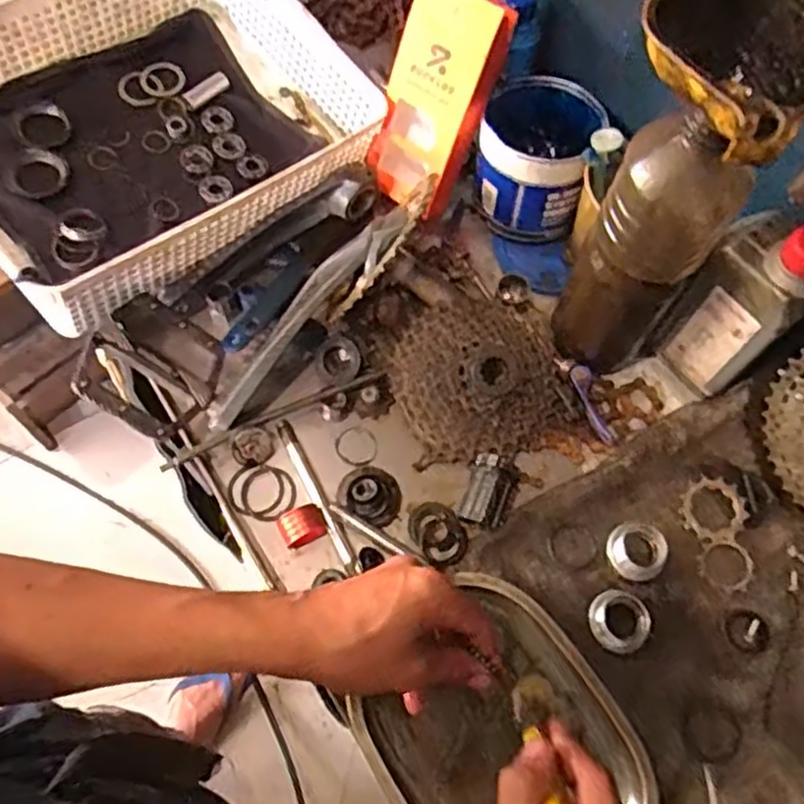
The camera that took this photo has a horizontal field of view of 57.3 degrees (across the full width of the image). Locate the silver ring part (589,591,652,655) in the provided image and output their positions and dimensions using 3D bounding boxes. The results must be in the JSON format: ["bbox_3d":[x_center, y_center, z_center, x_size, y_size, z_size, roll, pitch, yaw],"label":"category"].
[{"bbox_3d":[0.157,0.158,0.531,0.040,0.012,0.043,1,67,-2],"label":"silver ring part"}]

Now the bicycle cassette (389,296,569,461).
[{"bbox_3d":[0.059,-0.022,0.577,0.126,0.052,0.126,1,67,-2],"label":"bicycle cassette"}]

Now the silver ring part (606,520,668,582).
[{"bbox_3d":[0.176,0.111,0.547,0.037,0.019,0.043,-31,71,-14],"label":"silver ring part"}]

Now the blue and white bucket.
[{"bbox_3d":[0.113,-0.212,0.635,0.095,0.084,0.110,17,67,5],"label":"blue and white bucket"}]

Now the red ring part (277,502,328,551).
[{"bbox_3d":[-0.072,0.093,0.543,0.033,0.030,0.025,-25,70,-12],"label":"red ring part"}]

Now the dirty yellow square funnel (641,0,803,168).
[{"bbox_3d":[0.164,-0.161,0.355,0.096,0.053,0.093,-35,72,-15],"label":"dirty yellow square funnel"}]

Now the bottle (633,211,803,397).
[{"bbox_3d":[0.243,-0.069,0.540,0.052,0.173,0.072,-40,74,-17],"label":"bottle"}]

